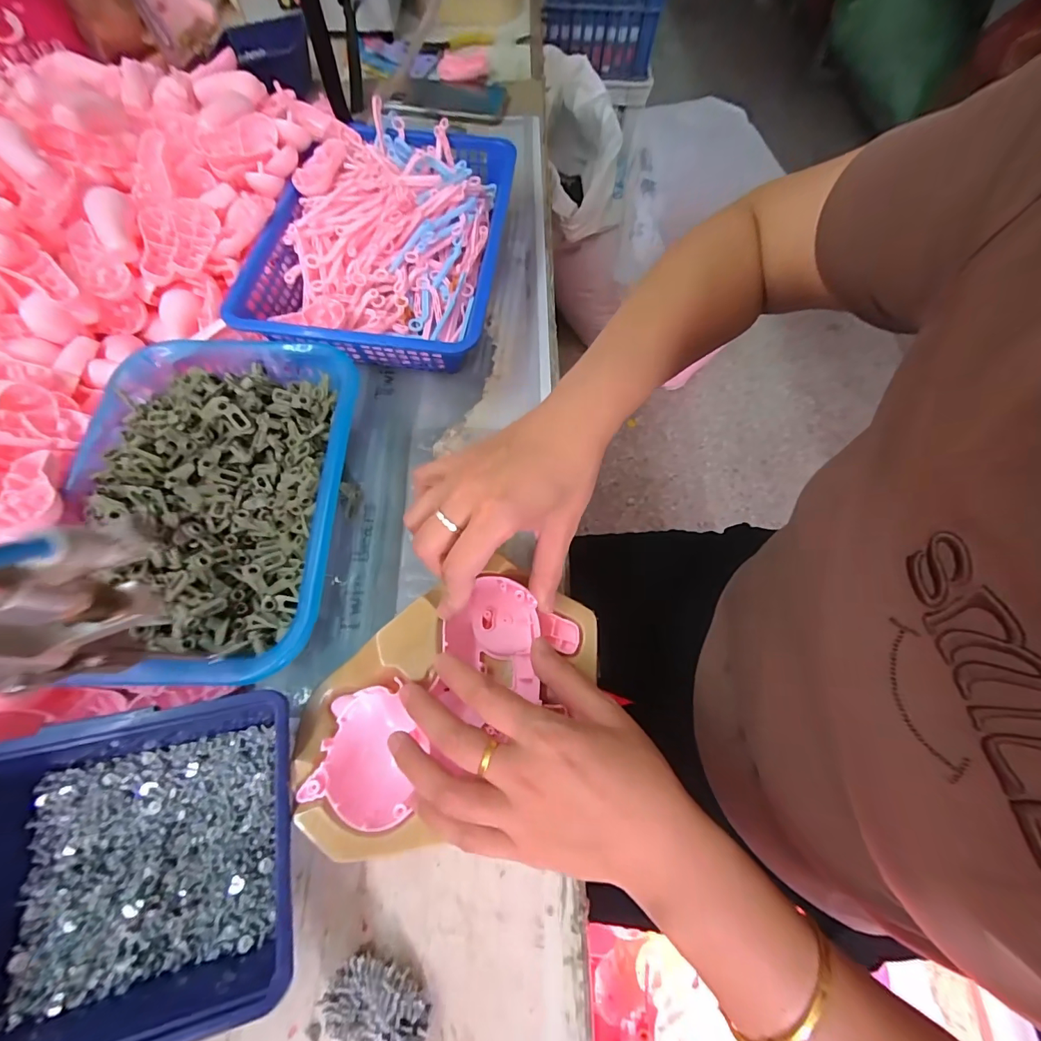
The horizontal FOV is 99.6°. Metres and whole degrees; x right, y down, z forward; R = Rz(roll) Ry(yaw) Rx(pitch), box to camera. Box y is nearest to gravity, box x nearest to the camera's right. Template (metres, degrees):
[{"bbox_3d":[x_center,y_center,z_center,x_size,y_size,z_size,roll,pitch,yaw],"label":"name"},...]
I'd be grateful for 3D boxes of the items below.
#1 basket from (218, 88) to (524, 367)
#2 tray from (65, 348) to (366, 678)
[{"bbox_3d":[-0.127,-0.264,0.426,0.210,0.067,0.292,7,66,1],"label":"basket"},{"bbox_3d":[-0.224,-0.018,0.315,0.178,0.044,0.252,3,66,-1],"label":"tray"}]

